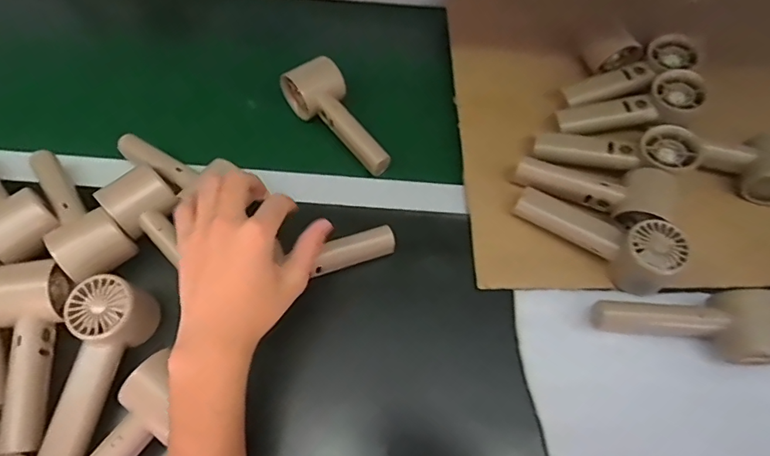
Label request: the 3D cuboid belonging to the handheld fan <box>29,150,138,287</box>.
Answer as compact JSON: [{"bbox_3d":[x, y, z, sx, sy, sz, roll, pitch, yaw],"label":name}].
[{"bbox_3d":[-0.307,-0.011,0.456,0.171,0.052,0.056,40,68,16],"label":"handheld fan"}]

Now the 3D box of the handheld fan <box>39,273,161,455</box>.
[{"bbox_3d":[-0.247,0.122,0.405,0.055,0.064,0.158,12,76,3],"label":"handheld fan"}]

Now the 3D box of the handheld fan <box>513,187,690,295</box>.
[{"bbox_3d":[0.210,0.002,0.472,0.157,0.056,0.053,32,66,13],"label":"handheld fan"}]

